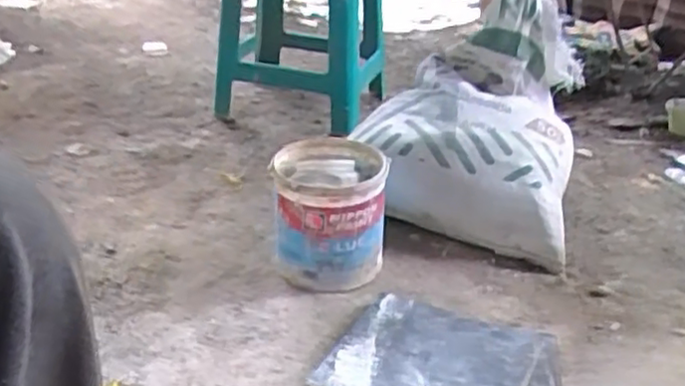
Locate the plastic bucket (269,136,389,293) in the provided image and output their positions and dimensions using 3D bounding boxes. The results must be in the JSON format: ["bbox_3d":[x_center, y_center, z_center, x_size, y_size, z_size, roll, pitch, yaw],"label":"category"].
[{"bbox_3d":[-0.025,0.033,1.176,0.178,0.192,0.194,4,28,0],"label":"plastic bucket"}]

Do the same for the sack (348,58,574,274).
[{"bbox_3d":[0.215,-0.050,1.311,0.395,0.243,0.231,9,30,15],"label":"sack"}]

